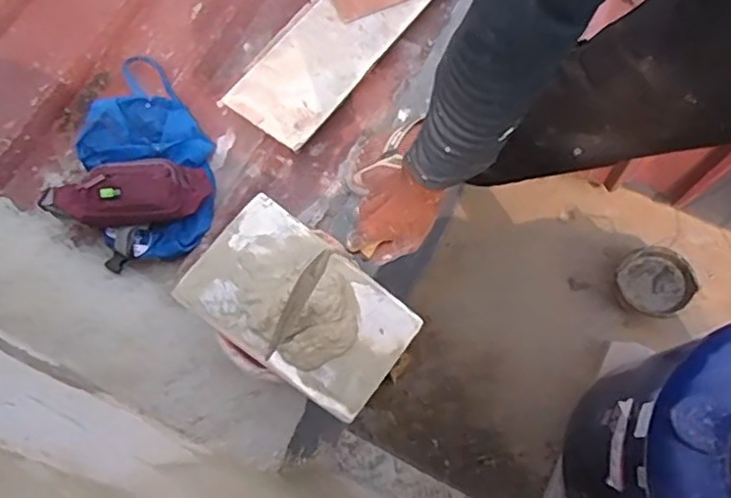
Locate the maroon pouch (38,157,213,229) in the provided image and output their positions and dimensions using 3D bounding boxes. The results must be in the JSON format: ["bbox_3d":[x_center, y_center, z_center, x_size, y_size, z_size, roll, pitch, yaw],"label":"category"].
[{"bbox_3d":[-0.467,-0.103,1.174,0.321,0.089,0.125,-13,73,-1],"label":"maroon pouch"}]

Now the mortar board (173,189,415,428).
[{"bbox_3d":[-0.104,0.078,0.940,0.345,0.056,0.211,36,79,12],"label":"mortar board"}]

